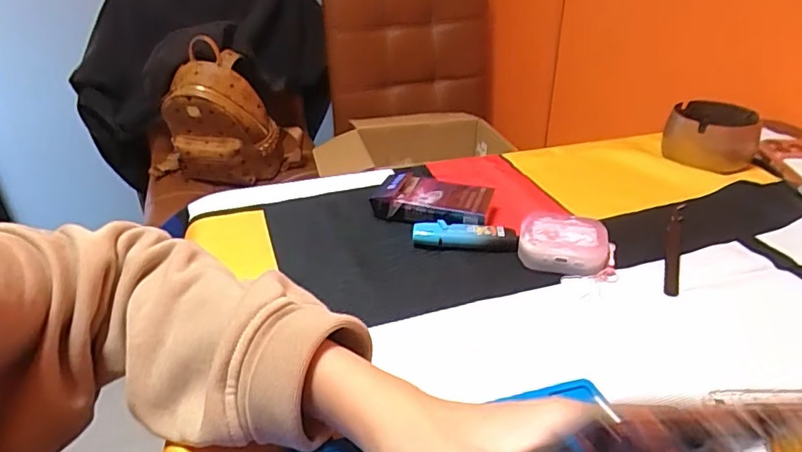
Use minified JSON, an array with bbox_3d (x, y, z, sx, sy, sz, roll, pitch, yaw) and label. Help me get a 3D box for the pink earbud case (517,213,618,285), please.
[{"bbox_3d":[0.128,0.017,0.422,0.070,0.027,0.050,6,32,12],"label":"pink earbud case"}]

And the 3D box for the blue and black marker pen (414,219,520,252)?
[{"bbox_3d":[0.052,0.008,0.450,0.083,0.014,0.023,1,32,5],"label":"blue and black marker pen"}]

